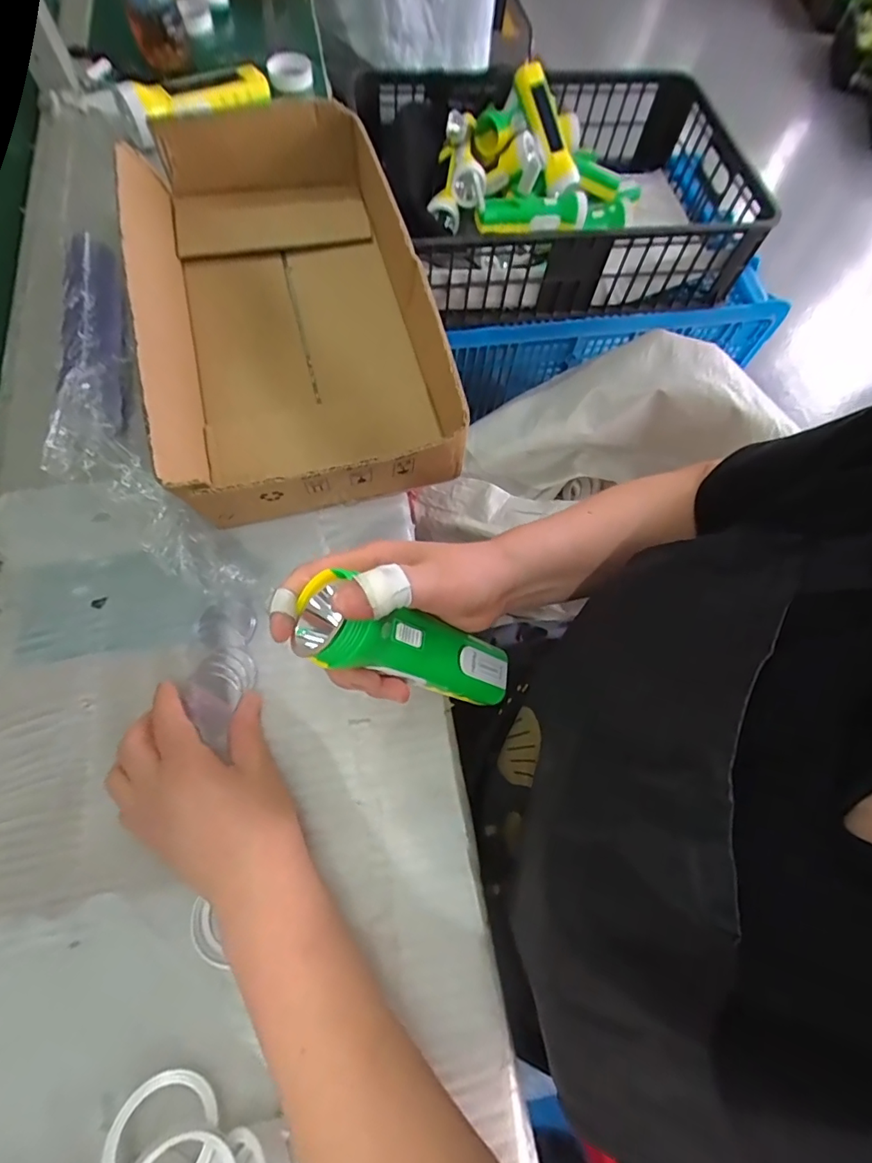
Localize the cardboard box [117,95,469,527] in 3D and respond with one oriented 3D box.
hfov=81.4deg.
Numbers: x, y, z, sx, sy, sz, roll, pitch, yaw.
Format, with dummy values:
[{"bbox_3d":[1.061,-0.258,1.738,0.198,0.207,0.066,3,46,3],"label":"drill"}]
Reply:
[{"bbox_3d":[-0.137,-0.253,0.468,0.225,0.101,0.432,-15,70,-8],"label":"cardboard box"}]

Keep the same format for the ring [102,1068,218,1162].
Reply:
[{"bbox_3d":[-0.139,0.286,0.260,0.052,0.009,0.050,17,47,-19],"label":"ring"}]

